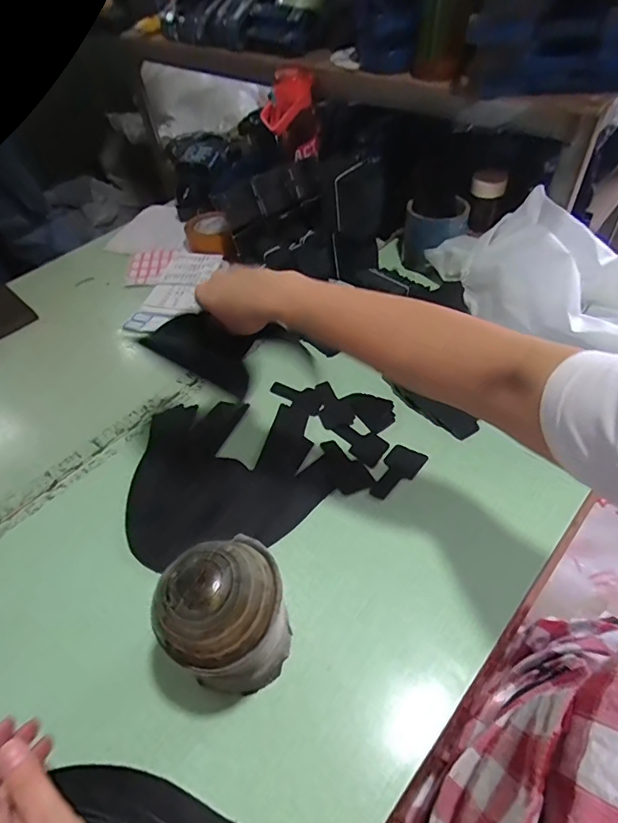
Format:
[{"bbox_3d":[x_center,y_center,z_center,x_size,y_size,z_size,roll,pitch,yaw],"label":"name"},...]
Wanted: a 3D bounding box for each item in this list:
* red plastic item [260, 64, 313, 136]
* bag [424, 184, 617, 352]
[{"bbox_3d":[-0.038,-0.553,0.852,0.056,0.105,0.075,-20,62,-44],"label":"red plastic item"},{"bbox_3d":[0.397,-0.206,0.722,0.248,0.103,0.370,-20,52,-12],"label":"bag"}]

